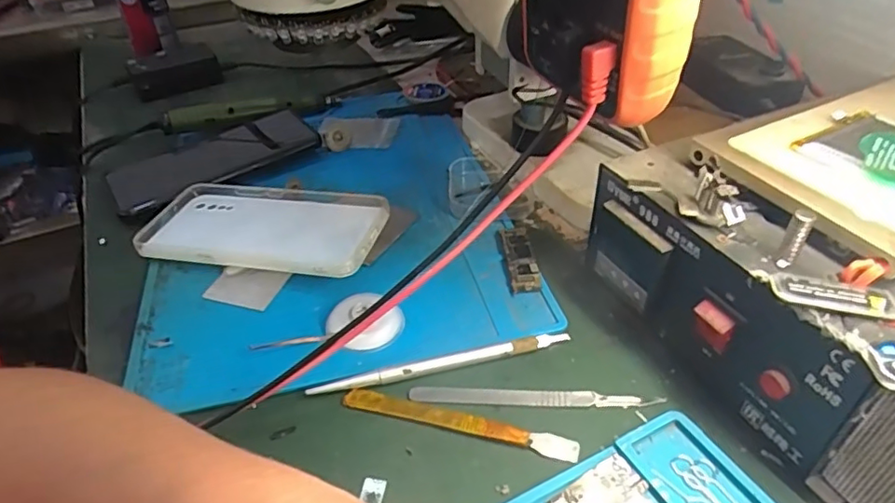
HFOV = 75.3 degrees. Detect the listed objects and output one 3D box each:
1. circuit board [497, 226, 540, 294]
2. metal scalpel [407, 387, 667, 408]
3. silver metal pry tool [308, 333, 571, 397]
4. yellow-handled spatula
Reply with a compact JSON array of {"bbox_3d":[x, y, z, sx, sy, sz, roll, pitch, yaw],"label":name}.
[{"bbox_3d":[0.048,0.004,0.385,0.019,0.006,0.061,-5,39,-2],"label":"circuit board"},{"bbox_3d":[0.045,0.076,0.305,0.129,0.004,0.009,1,39,5],"label":"metal scalpel"},{"bbox_3d":[-0.002,0.062,0.320,0.146,0.006,0.007,-11,40,-10],"label":"silver metal pry tool"},{"bbox_3d":[0.005,0.086,0.292,0.121,0.004,0.011,9,40,14],"label":"yellow-handled spatula"}]

